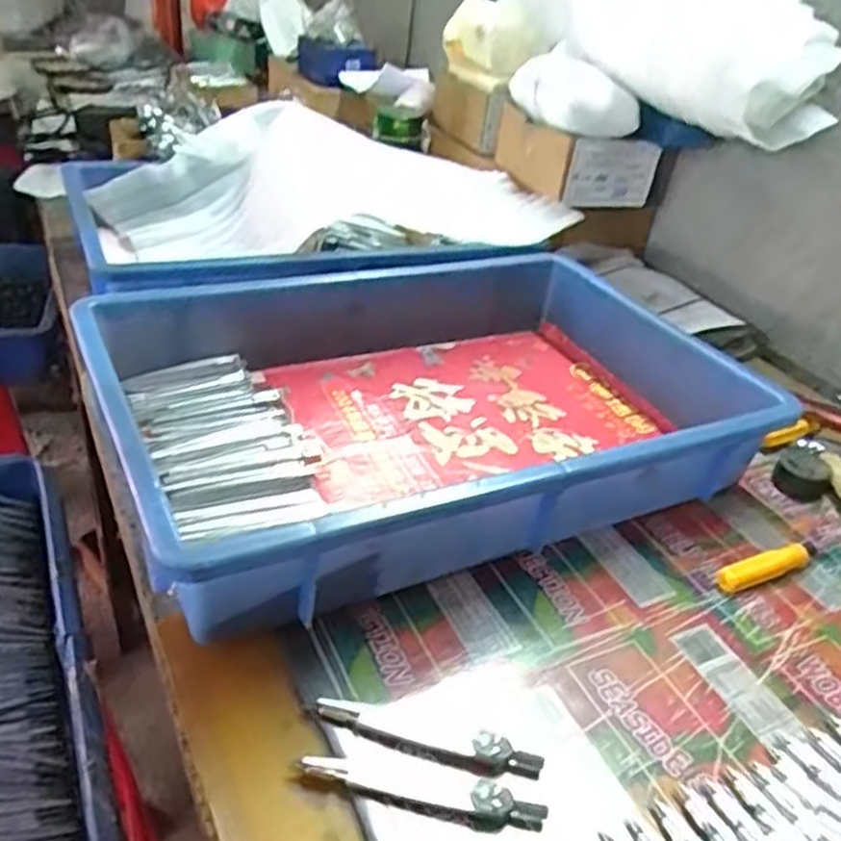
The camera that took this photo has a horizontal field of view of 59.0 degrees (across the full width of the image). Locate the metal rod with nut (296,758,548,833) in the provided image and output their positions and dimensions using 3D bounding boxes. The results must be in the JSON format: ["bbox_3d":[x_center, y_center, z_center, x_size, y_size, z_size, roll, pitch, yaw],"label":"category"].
[{"bbox_3d":[0.000,0.164,0.325,0.110,0.012,0.016,10,34,3],"label":"metal rod with nut"}]

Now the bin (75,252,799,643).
[{"bbox_3d":[0.005,-0.022,0.538,0.430,0.082,0.307,-12,39,-26],"label":"bin"}]

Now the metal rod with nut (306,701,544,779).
[{"bbox_3d":[0.002,0.149,0.349,0.110,0.010,0.015,12,34,6],"label":"metal rod with nut"}]

